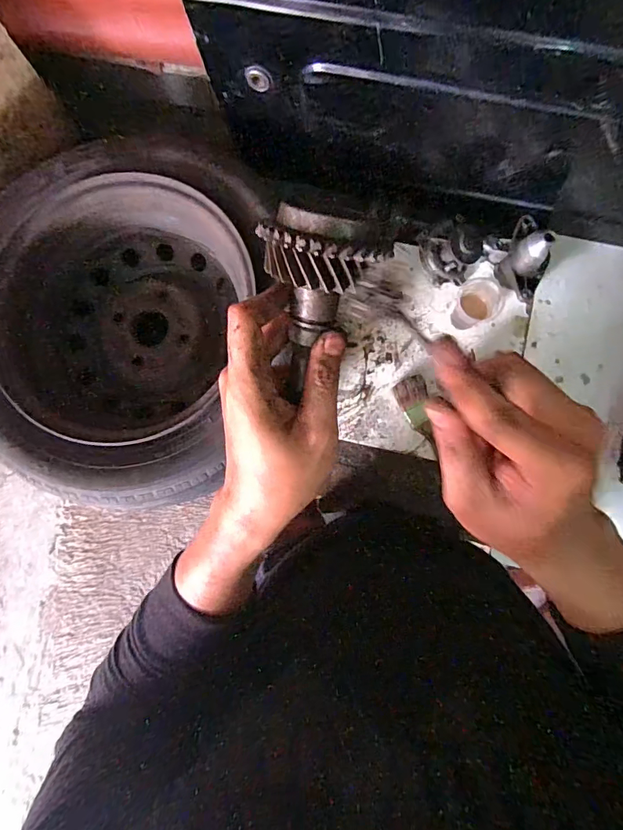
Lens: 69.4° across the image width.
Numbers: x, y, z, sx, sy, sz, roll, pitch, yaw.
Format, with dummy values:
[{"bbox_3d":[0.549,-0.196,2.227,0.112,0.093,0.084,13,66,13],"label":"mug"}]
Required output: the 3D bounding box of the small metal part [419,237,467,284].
[{"bbox_3d":[0.219,-0.258,0.750,0.094,0.028,0.046,39,83,-10],"label":"small metal part"}]

